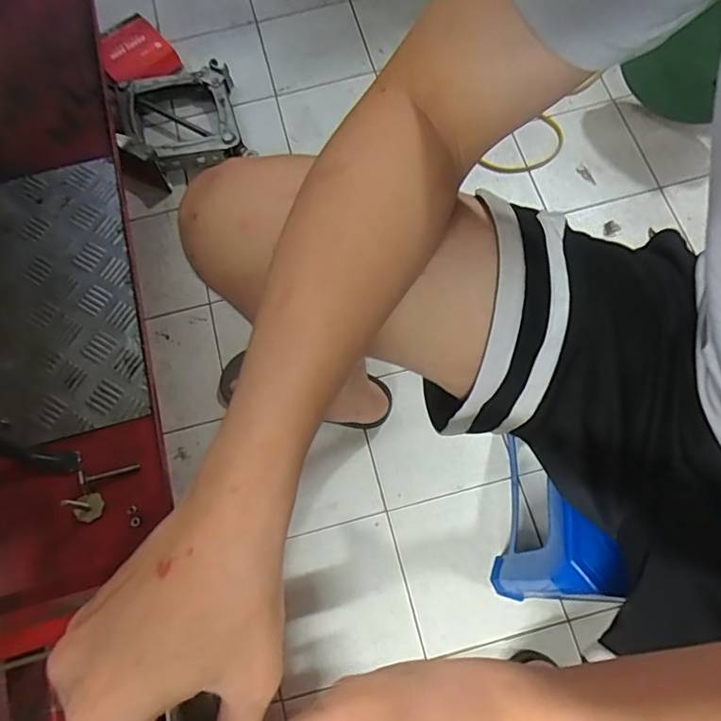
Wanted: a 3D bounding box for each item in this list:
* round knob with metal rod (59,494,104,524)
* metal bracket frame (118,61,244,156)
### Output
[{"bbox_3d":[-0.313,0.164,0.585,0.028,0.052,0.031,6,73,5],"label":"round knob with metal rod"},{"bbox_3d":[-0.322,-0.447,0.988,0.222,0.090,0.213,-27,73,-7],"label":"metal bracket frame"}]

